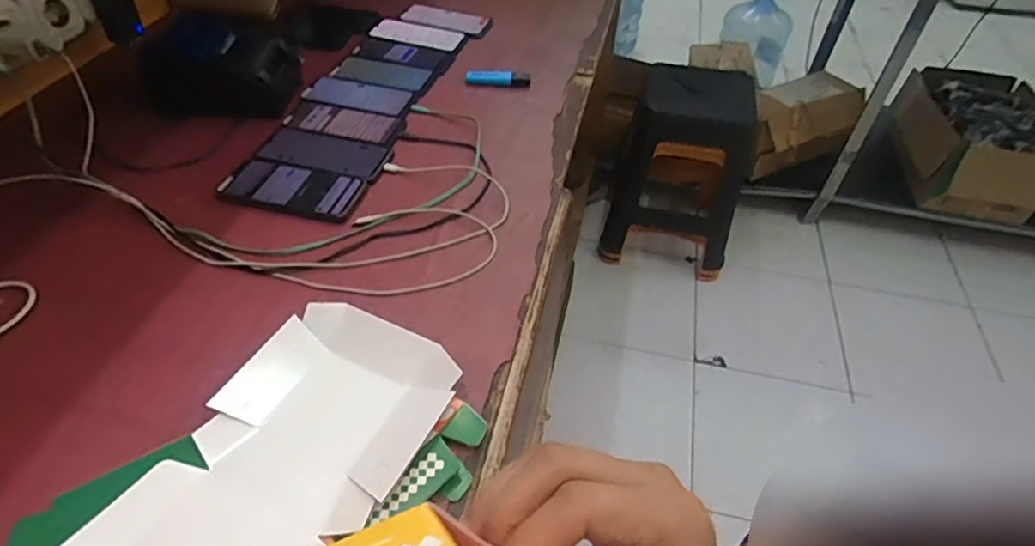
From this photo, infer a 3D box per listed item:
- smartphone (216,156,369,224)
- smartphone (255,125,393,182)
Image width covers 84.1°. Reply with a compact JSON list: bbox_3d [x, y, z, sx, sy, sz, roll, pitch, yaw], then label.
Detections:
[{"bbox_3d":[-0.281,-0.109,0.714,0.165,0.008,0.086,13,47,9],"label":"smartphone"},{"bbox_3d":[-0.261,-0.164,0.769,0.170,0.004,0.085,12,47,8],"label":"smartphone"}]

